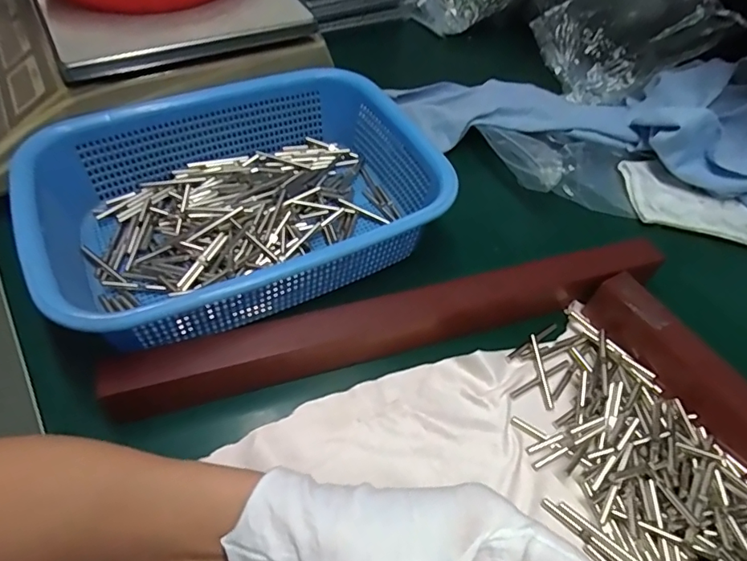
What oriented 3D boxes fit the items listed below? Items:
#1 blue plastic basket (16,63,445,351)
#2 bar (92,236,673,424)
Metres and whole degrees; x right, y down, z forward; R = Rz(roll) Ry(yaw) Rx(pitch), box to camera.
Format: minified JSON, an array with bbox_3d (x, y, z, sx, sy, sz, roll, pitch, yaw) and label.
[{"bbox_3d":[-0.093,-0.061,0.368,0.279,0.081,0.205,-26,59,-20],"label":"blue plastic basket"},{"bbox_3d":[0.027,0.024,0.328,0.381,0.049,0.029,-13,56,-12],"label":"bar"}]

